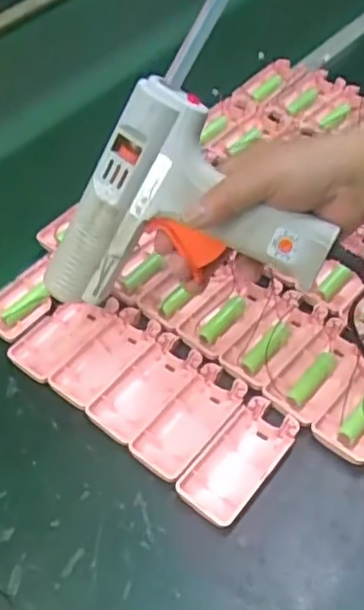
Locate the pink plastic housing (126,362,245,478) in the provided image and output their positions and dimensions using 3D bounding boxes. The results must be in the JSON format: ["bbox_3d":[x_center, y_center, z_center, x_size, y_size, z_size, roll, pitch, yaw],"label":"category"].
[{"bbox_3d":[0.006,0.086,0.480,0.044,0.017,0.093,29,59,27],"label":"pink plastic housing"}]

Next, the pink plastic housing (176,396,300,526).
[{"bbox_3d":[0.041,0.111,0.458,0.046,0.019,0.093,31,60,28],"label":"pink plastic housing"}]

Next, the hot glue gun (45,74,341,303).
[{"bbox_3d":[0.005,-0.042,0.447,0.161,0.165,0.040,35,22,9],"label":"hot glue gun"}]

